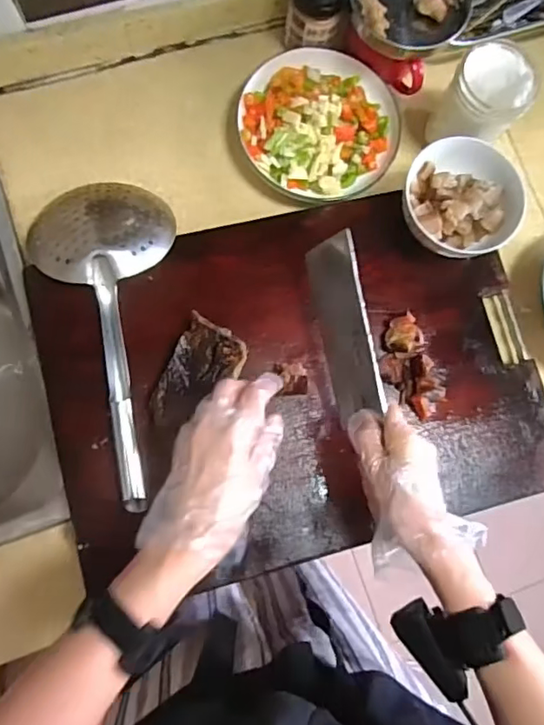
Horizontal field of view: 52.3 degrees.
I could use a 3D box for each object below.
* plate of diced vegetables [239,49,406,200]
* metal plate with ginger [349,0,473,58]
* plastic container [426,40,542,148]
[{"bbox_3d":[0.053,-0.268,0.613,0.173,0.041,0.165,1,82,-6],"label":"plate of diced vegetables"},{"bbox_3d":[0.147,-0.385,0.593,0.131,0.028,0.103,2,105,-9],"label":"metal plate with ginger"},{"bbox_3d":[0.220,-0.273,0.593,0.078,0.096,0.080,1,82,-6],"label":"plastic container"}]

